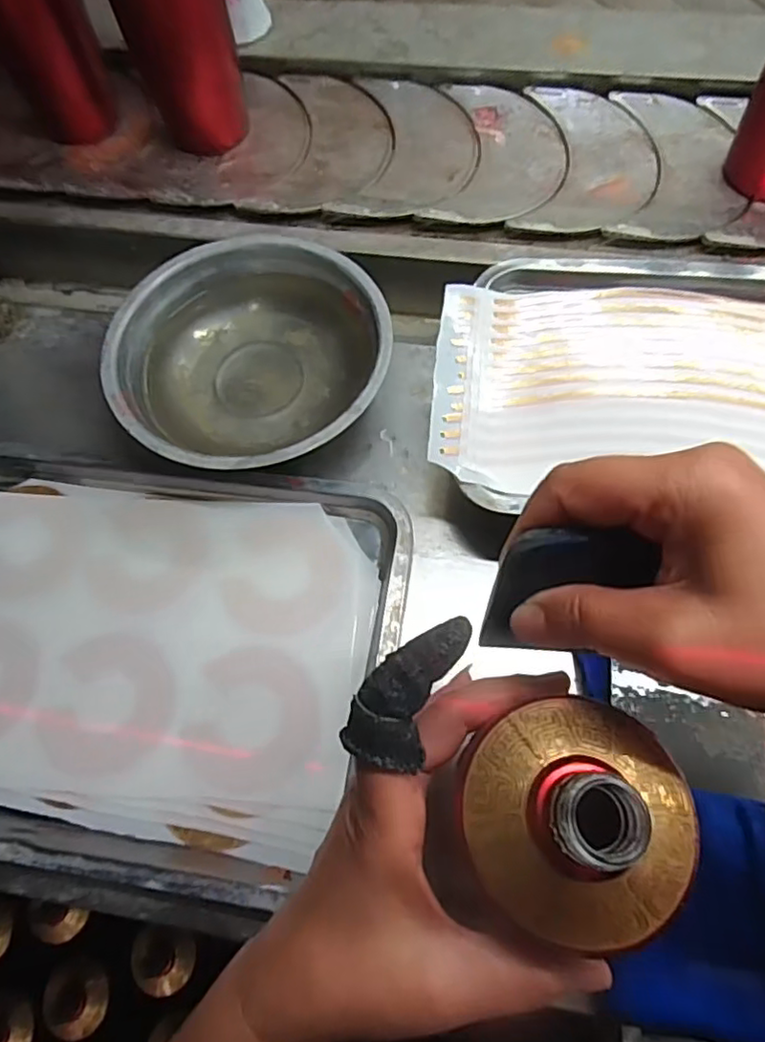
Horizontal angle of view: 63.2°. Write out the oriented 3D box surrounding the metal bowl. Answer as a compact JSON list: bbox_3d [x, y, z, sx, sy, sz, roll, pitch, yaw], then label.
[{"bbox_3d":[-0.096,-0.123,0.453,0.191,0.052,0.187,0,74,0],"label":"metal bowl"}]

